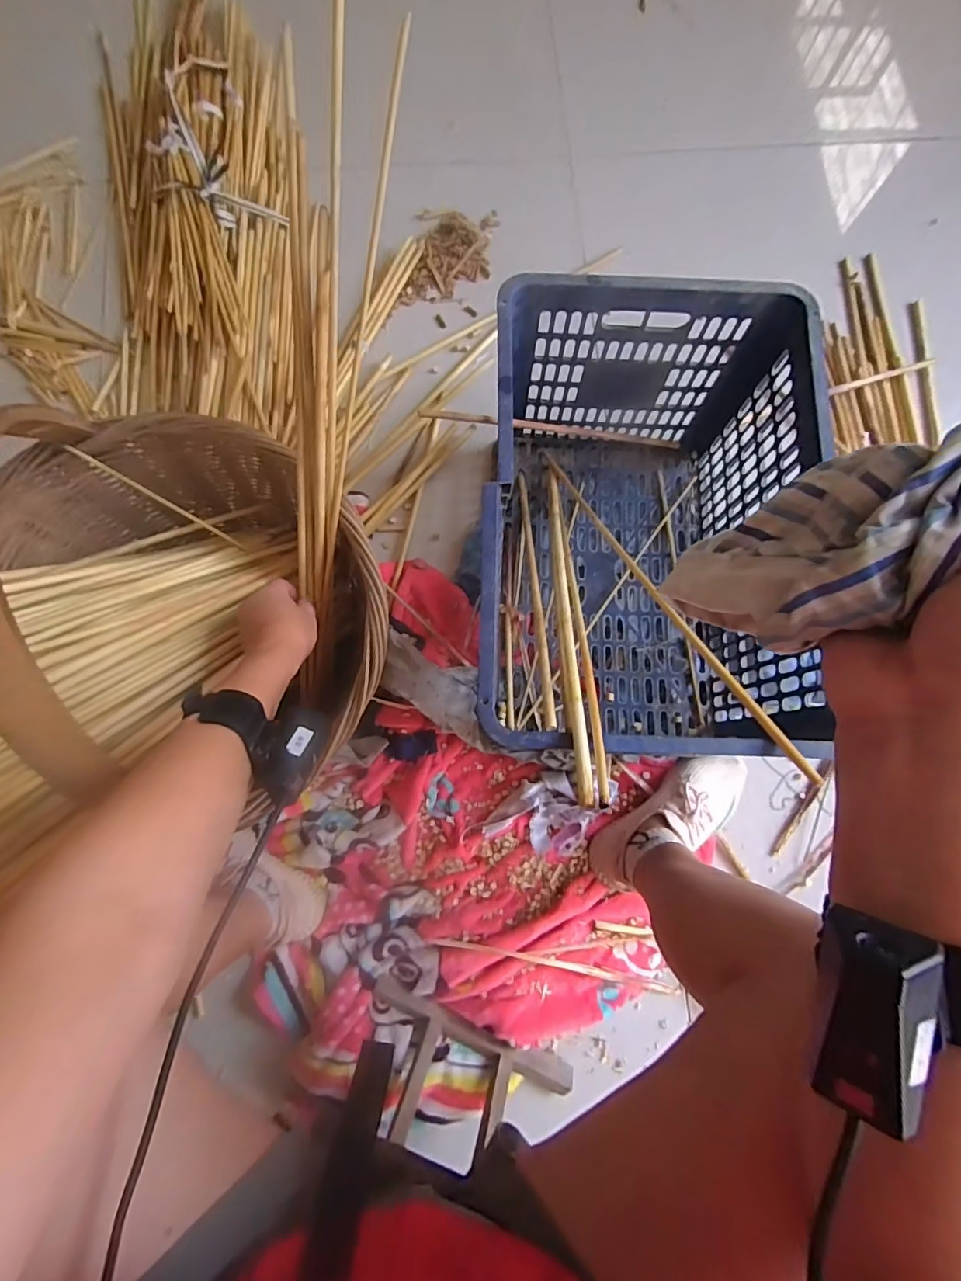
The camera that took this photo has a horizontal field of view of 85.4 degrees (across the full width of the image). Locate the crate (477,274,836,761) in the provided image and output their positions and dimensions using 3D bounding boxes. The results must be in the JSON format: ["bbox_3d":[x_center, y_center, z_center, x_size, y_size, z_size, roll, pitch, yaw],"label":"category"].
[{"bbox_3d":[0.169,-0.120,0.630,0.330,0.309,0.481,2,81,-1],"label":"crate"}]

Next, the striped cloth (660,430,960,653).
[{"bbox_3d":[0.174,-0.045,0.240,0.175,0.051,0.090,-17,79,37],"label":"striped cloth"}]

